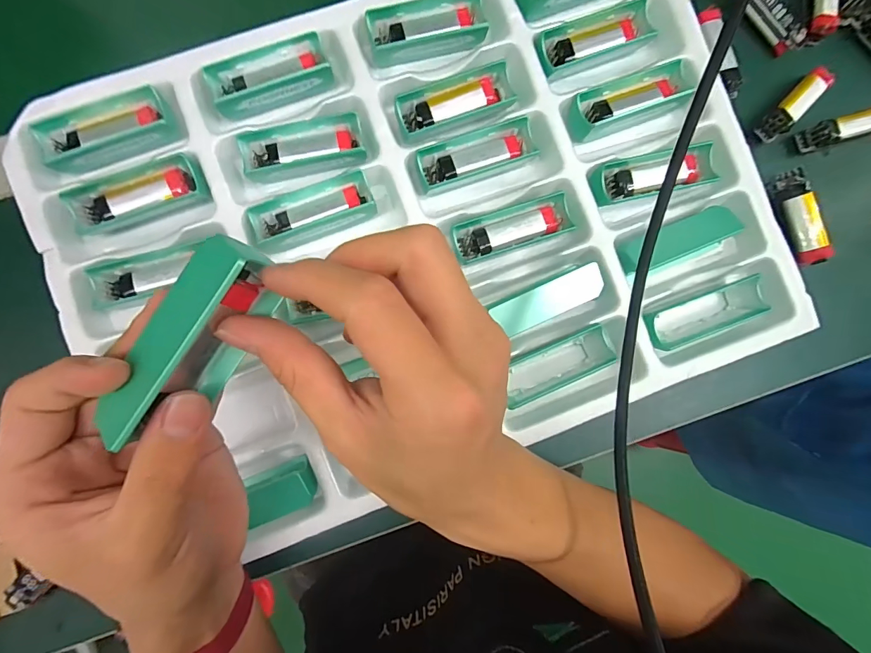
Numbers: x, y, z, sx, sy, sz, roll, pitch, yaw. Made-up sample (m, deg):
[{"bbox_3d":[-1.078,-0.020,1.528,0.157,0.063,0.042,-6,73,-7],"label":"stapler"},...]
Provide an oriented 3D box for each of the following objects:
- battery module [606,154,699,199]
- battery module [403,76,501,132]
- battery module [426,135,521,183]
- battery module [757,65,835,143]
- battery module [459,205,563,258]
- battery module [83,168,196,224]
[{"bbox_3d":[0.151,-0.103,0.285,0.063,0.008,0.018,-13,89,-4],"label":"battery module"},{"bbox_3d":[0.012,-0.152,0.281,0.068,0.014,0.017,-22,89,-4],"label":"battery module"},{"bbox_3d":[0.027,-0.114,0.283,0.068,0.018,0.016,-18,89,-4],"label":"battery module"},{"bbox_3d":[0.265,-0.163,0.304,0.017,0.021,0.062,45,86,-1],"label":"battery module"},{"bbox_3d":[0.051,-0.063,0.278,0.067,0.008,0.017,-17,89,-4],"label":"battery module"},{"bbox_3d":[-0.192,-0.085,0.265,0.068,0.008,0.018,-23,89,-4],"label":"battery module"}]

